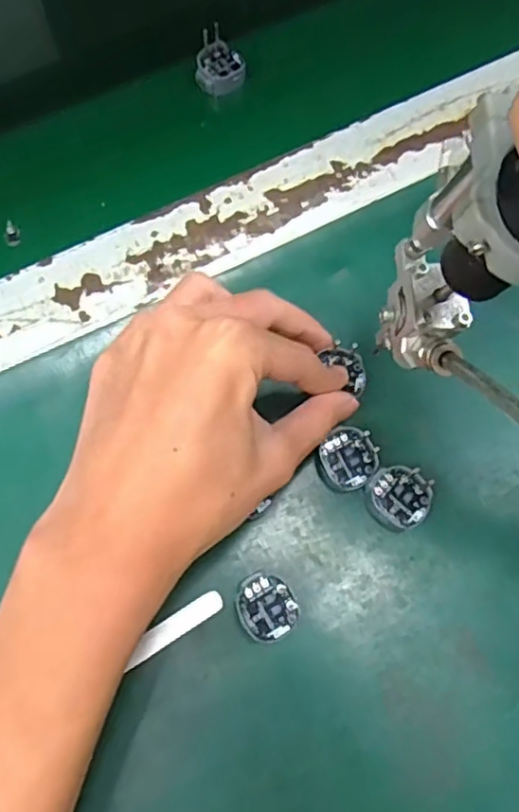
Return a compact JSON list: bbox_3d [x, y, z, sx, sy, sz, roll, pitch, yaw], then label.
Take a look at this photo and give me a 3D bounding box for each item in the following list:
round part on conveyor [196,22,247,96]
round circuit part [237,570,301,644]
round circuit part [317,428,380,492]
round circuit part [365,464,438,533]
[{"bbox_3d":[-0.022,-0.198,0.372,0.027,0.019,0.030,-1,73,-3],"label":"round part on conveyor"},{"bbox_3d":[0.003,0.086,0.282,0.023,0.010,0.028,-20,75,-8],"label":"round circuit part"},{"bbox_3d":[0.041,0.025,0.300,0.026,0.009,0.027,1,73,-2],"label":"round circuit part"},{"bbox_3d":[0.063,0.041,0.297,0.028,0.009,0.028,1,73,-2],"label":"round circuit part"}]

